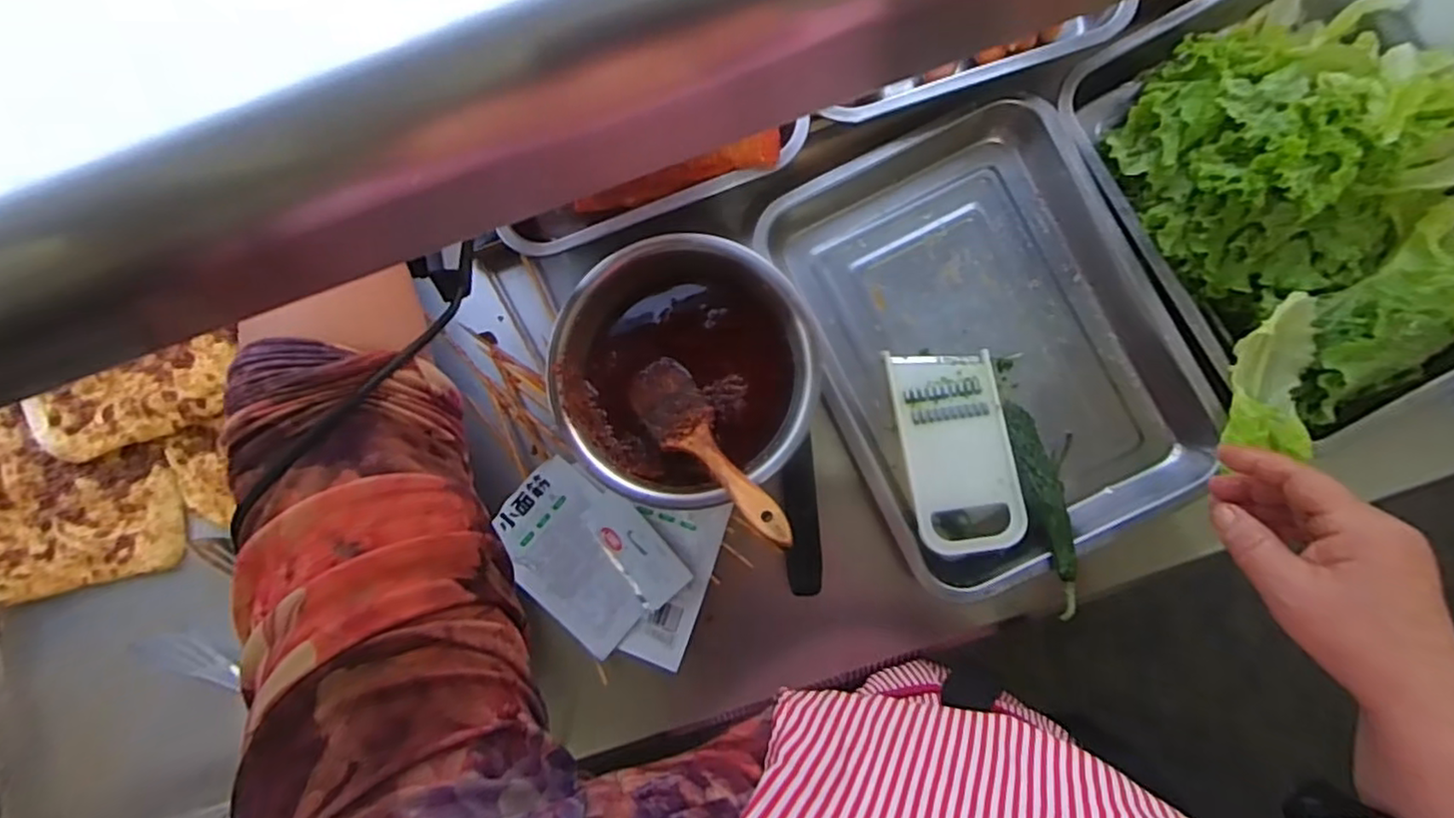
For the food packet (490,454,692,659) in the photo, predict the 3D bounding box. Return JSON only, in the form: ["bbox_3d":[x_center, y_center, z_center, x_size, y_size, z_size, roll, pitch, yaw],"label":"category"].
[{"bbox_3d":[-0.117,0.116,0.545,0.103,0.018,0.146,-43,84,1],"label":"food packet"}]

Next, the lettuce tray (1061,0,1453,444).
[{"bbox_3d":[0.443,-0.163,0.494,0.262,0.101,0.348,-29,84,3],"label":"lettuce tray"}]

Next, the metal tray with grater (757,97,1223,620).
[{"bbox_3d":[0.203,-0.050,0.536,0.256,0.043,0.357,-26,84,3],"label":"metal tray with grater"}]

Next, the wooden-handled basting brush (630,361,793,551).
[{"bbox_3d":[-0.013,0.030,0.482,0.046,0.012,0.179,-43,58,1],"label":"wooden-handled basting brush"}]

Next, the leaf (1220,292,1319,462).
[{"bbox_3d":[0.395,-0.022,0.477,0.049,0.036,0.109,11,91,6],"label":"leaf"}]

